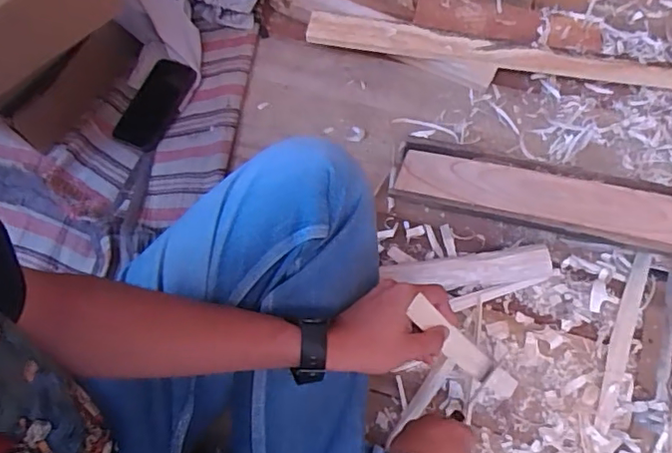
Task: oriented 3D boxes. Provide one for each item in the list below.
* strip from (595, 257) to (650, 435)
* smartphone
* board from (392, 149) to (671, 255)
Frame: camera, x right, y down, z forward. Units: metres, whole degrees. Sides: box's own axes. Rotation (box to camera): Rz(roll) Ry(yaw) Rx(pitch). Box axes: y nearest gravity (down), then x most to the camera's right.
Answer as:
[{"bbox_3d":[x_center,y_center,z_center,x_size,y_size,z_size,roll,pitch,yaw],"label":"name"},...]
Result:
[{"bbox_3d":[0.348,0.134,0.686,0.019,0.004,0.240,22,66,15],"label":"strip"},{"bbox_3d":[-0.279,-0.188,0.866,0.082,0.010,0.148,20,75,14],"label":"smartphone"},{"bbox_3d":[0.274,-0.037,0.732,0.384,0.024,0.076,12,84,12],"label":"board"}]

